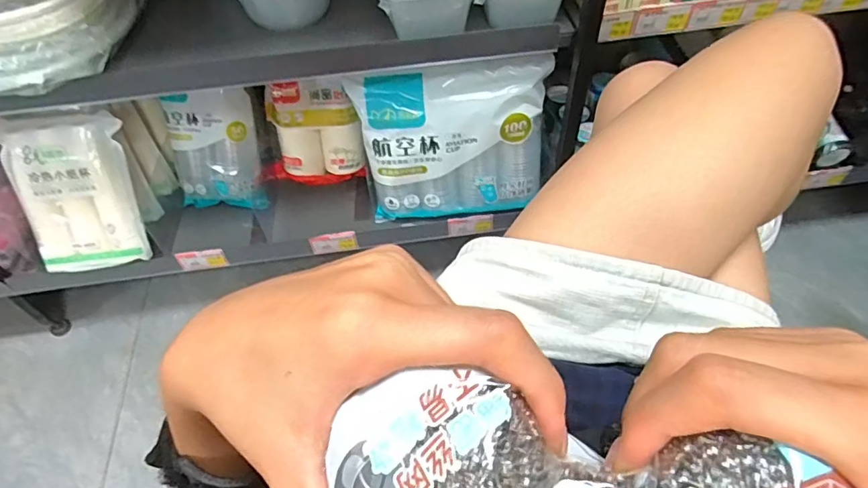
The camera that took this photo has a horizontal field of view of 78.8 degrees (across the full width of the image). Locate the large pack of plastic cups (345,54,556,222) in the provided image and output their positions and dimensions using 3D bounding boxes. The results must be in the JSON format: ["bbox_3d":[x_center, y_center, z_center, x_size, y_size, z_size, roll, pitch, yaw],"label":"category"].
[{"bbox_3d":[0.032,-0.148,0.807,0.274,0.233,0.085,-4,39,0],"label":"large pack of plastic cups"}]

